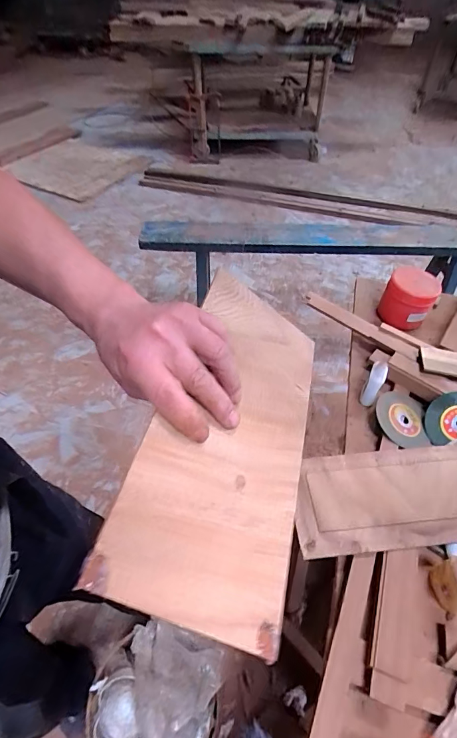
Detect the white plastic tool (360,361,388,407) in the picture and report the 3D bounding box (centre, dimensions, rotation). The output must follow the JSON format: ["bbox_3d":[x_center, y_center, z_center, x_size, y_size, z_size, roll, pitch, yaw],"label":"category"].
[{"bbox_3d":[0.247,0.024,0.646,0.024,0.082,0.044,22,53,17],"label":"white plastic tool"}]

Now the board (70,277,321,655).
[{"bbox_3d":[0.010,0.044,0.314,0.138,0.008,0.290,35,48,-20],"label":"board"}]

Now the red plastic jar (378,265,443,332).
[{"bbox_3d":[0.365,-0.141,0.774,0.090,0.095,0.085,0,50,0],"label":"red plastic jar"}]

